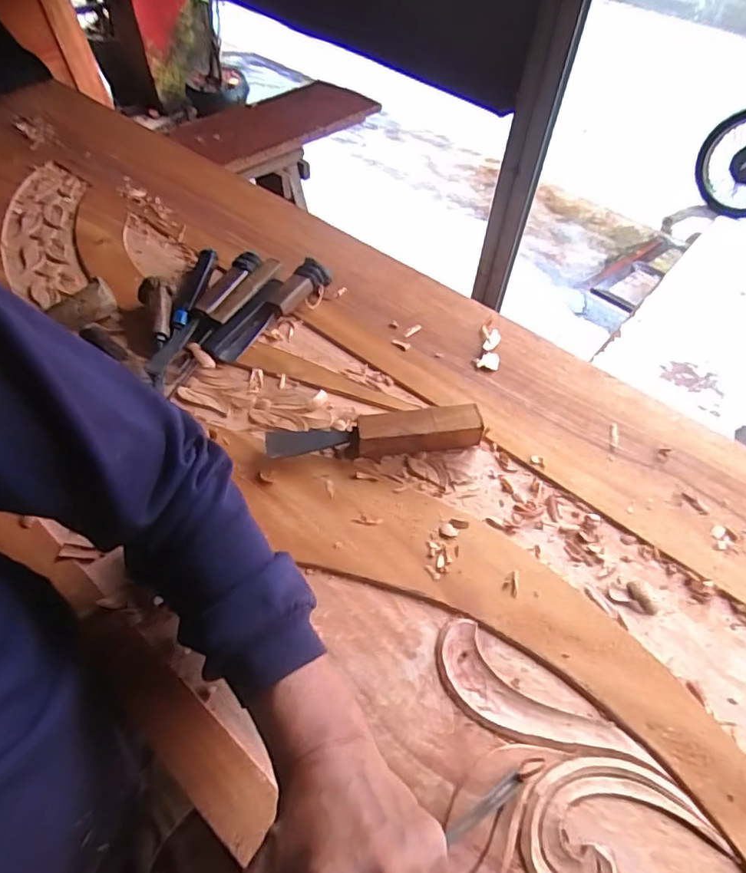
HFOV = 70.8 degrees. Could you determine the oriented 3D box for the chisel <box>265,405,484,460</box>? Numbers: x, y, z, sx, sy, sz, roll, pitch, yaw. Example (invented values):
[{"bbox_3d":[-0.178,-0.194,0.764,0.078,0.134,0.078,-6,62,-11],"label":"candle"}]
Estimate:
[{"bbox_3d":[0.002,-0.003,0.547,0.218,0.034,0.036,-4,52,-5],"label":"chisel"}]

